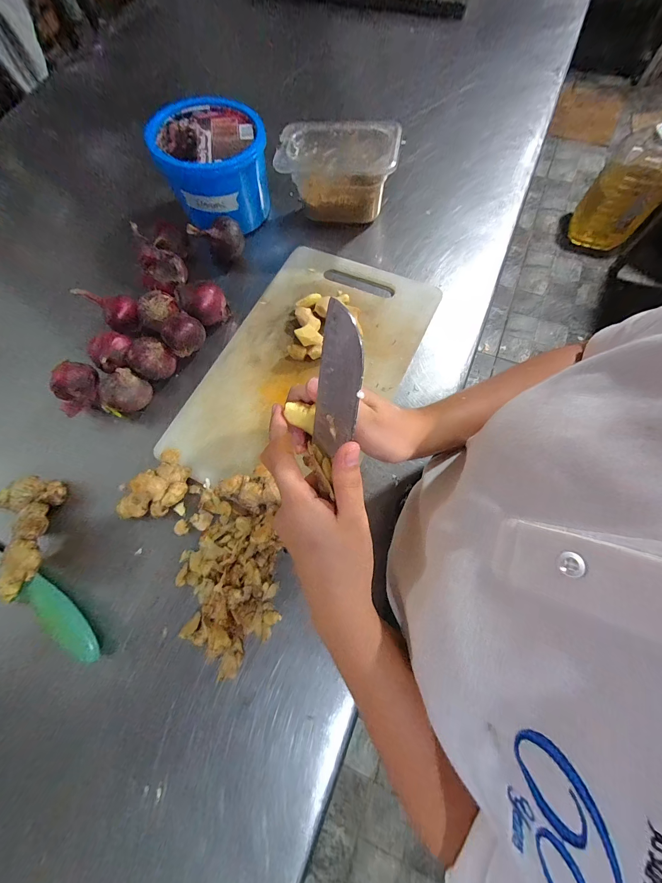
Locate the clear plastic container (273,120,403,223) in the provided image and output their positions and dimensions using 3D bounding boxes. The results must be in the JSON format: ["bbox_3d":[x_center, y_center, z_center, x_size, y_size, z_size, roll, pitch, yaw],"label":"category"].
[{"bbox_3d":[0.011,-0.405,0.496,0.173,0.110,0.100,10,72,6],"label":"clear plastic container"}]

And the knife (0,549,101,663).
[{"bbox_3d":[-0.375,0.152,0.363,0.300,0.019,0.035,27,74,11],"label":"knife"}]

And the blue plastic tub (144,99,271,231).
[{"bbox_3d":[-0.174,-0.420,0.504,0.152,0.133,0.148,-1,71,2],"label":"blue plastic tub"}]

